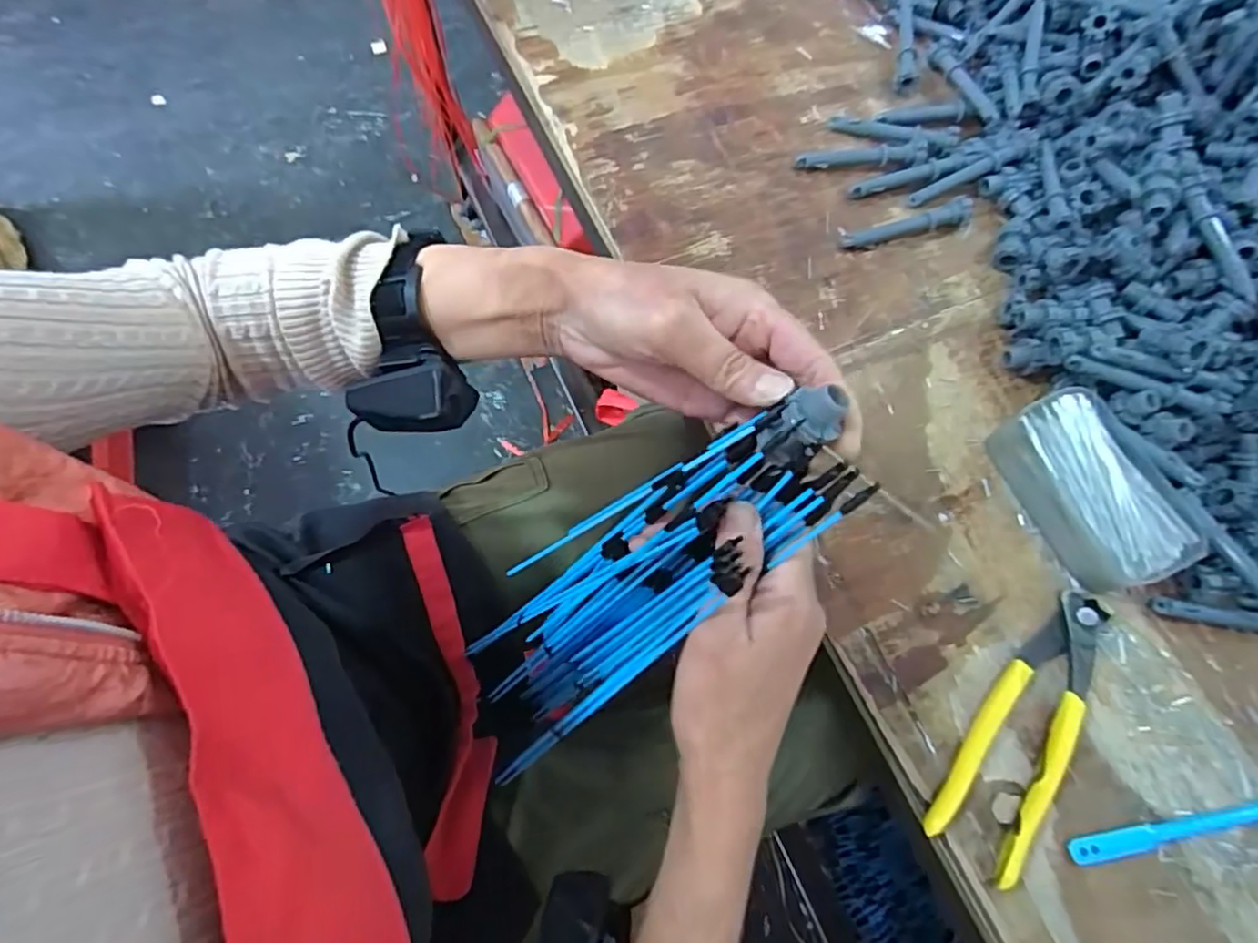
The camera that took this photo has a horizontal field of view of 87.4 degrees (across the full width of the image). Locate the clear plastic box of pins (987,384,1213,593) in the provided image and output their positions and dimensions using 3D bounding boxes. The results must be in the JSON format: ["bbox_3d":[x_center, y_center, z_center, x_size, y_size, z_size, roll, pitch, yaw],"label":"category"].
[{"bbox_3d":[0.278,0.012,0.400,0.067,0.033,0.115,-22,73,-10],"label":"clear plastic box of pins"}]

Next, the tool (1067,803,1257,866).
[{"bbox_3d":[0.306,0.190,0.352,0.147,0.005,0.013,-8,71,-6],"label":"tool"}]

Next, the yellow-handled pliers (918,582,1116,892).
[{"bbox_3d":[0.220,0.136,0.364,0.047,0.016,0.162,35,72,10],"label":"yellow-handled pliers"}]

